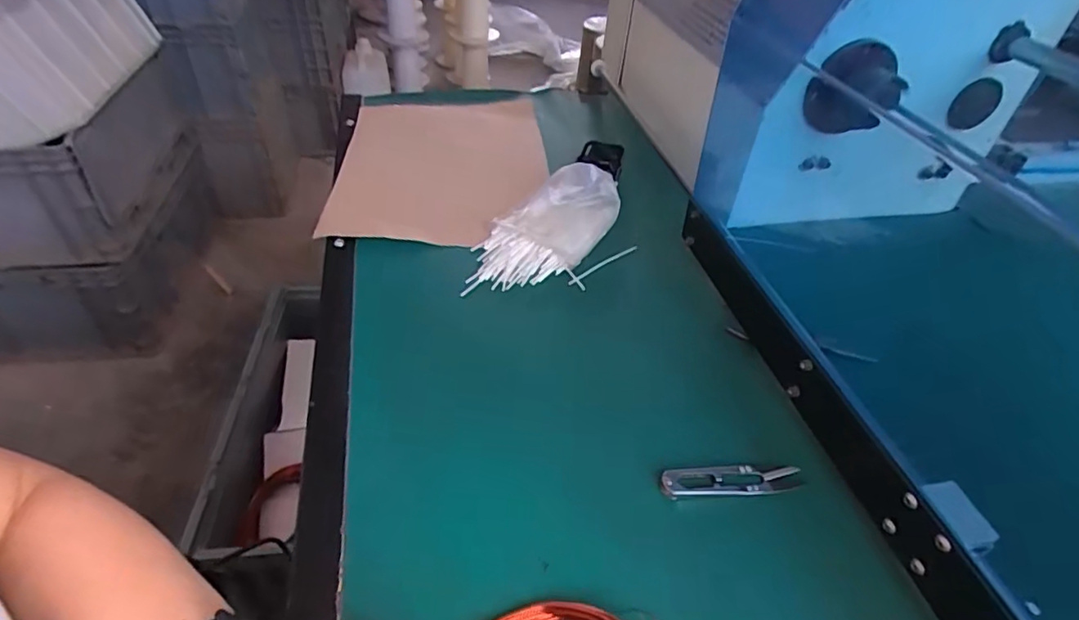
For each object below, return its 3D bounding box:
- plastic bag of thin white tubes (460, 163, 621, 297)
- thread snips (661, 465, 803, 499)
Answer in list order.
[{"bbox_3d":[0.010,-0.074,0.591,0.118,0.048,0.206,33,63,26],"label":"plastic bag of thin white tubes"},{"bbox_3d":[0.133,0.119,0.401,0.102,0.012,0.022,-1,43,-6],"label":"thread snips"}]

